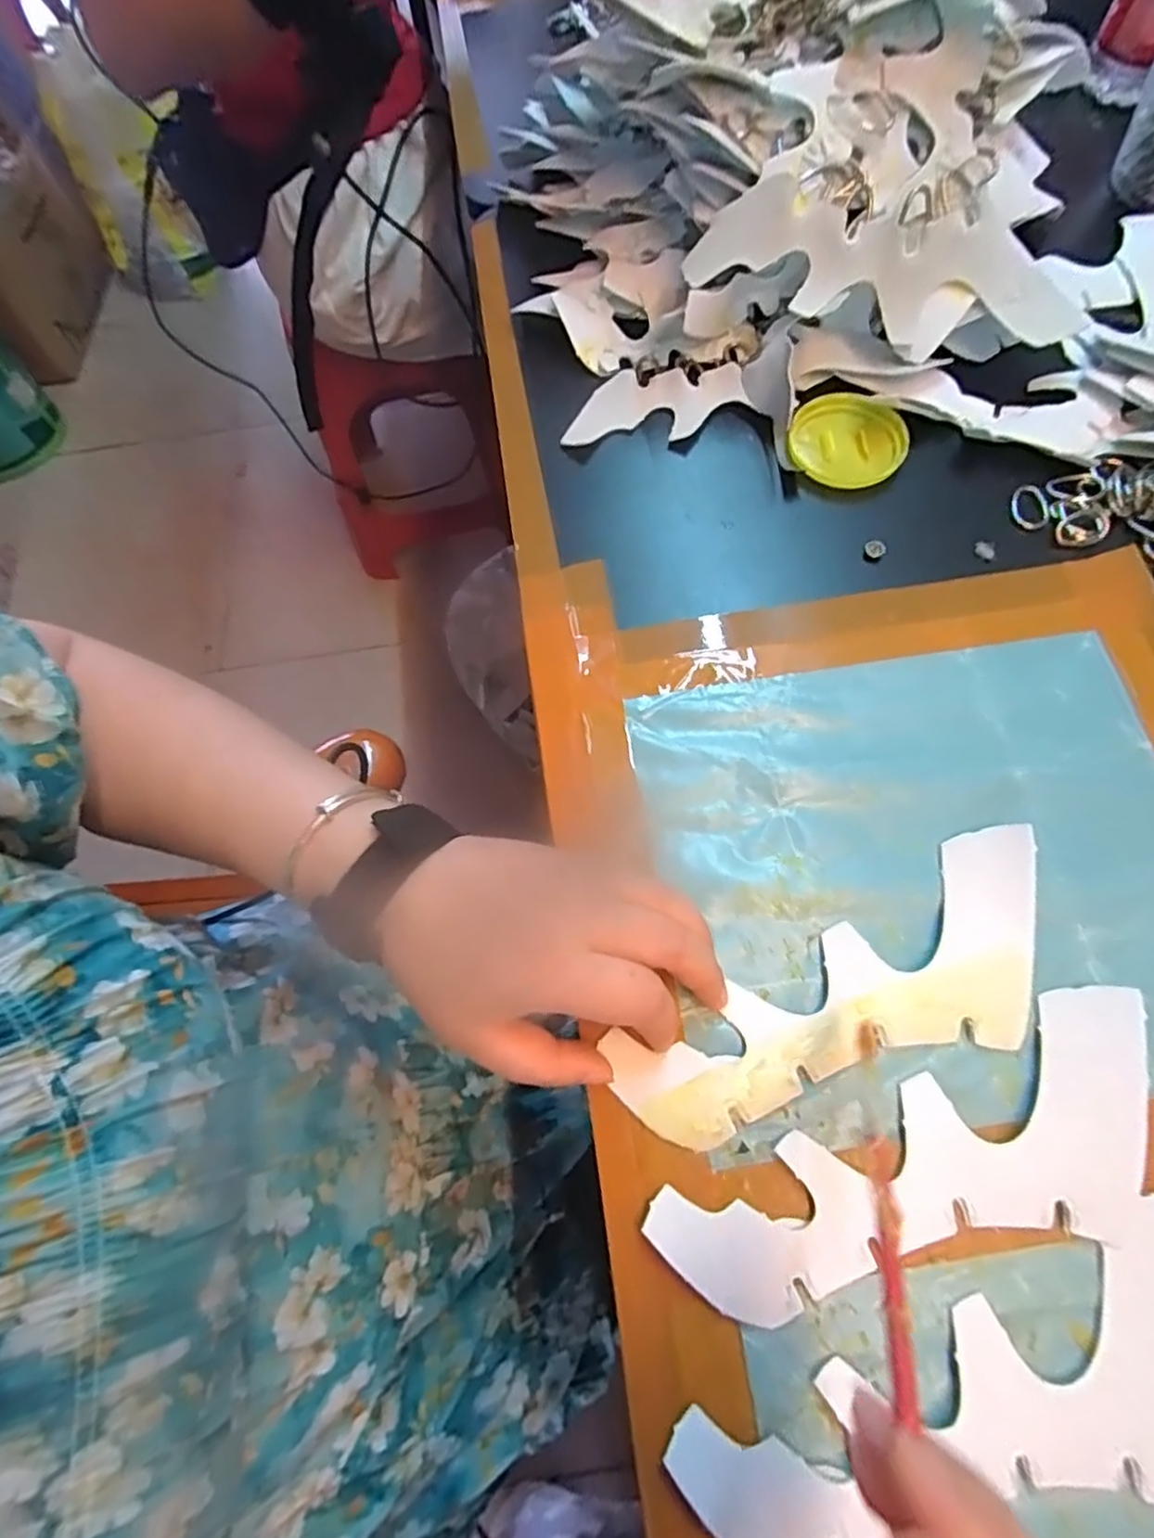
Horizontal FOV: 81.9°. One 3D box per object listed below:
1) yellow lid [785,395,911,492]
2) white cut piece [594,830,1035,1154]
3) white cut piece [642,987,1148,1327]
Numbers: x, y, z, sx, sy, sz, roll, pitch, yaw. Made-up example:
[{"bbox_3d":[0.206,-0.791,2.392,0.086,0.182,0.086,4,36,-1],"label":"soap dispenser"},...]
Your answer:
[{"bbox_3d":[0.156,-0.189,0.389,0.064,0.011,0.066,-1,70,2],"label":"yellow lid"},{"bbox_3d":[0.116,0.101,0.281,0.203,0.012,0.072,-26,71,-6],"label":"white cut piece"},{"bbox_3d":[0.134,0.157,0.259,0.208,0.009,0.073,-18,70,-4],"label":"white cut piece"}]

